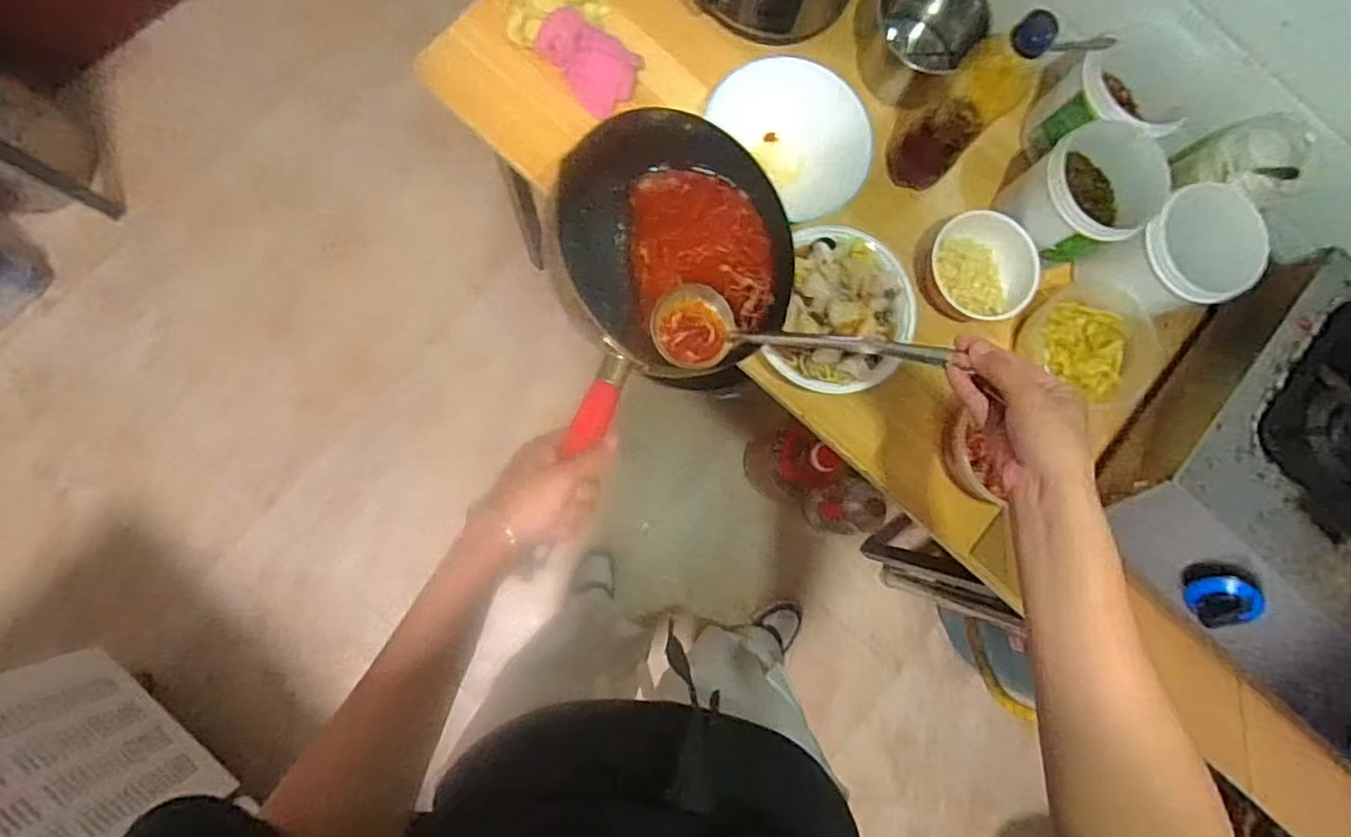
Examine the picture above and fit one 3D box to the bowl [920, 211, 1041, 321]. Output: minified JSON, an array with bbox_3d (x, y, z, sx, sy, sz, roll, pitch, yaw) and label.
[{"bbox_3d":[0.324,-0.160,0.717,0.102,0.058,0.111,1,84,-5],"label":"bowl"}]

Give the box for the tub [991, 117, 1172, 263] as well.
[{"bbox_3d":[0.415,-0.223,0.685,0.112,0.106,0.103,1,84,-5],"label":"tub"}]

